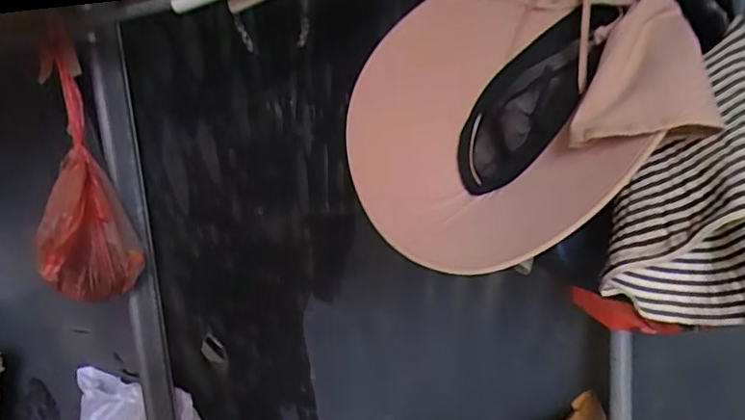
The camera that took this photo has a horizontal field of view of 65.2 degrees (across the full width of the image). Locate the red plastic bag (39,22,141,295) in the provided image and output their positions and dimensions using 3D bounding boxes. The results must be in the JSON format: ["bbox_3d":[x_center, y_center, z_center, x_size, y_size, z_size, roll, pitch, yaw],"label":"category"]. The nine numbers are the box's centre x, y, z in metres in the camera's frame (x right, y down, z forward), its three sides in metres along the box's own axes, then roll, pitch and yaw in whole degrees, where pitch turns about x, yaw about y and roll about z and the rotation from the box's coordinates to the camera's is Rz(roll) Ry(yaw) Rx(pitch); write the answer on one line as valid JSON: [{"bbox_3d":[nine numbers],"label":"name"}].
[{"bbox_3d":[-0.545,-0.066,1.084,0.104,0.469,0.175,-7,9,-2],"label":"red plastic bag"}]

